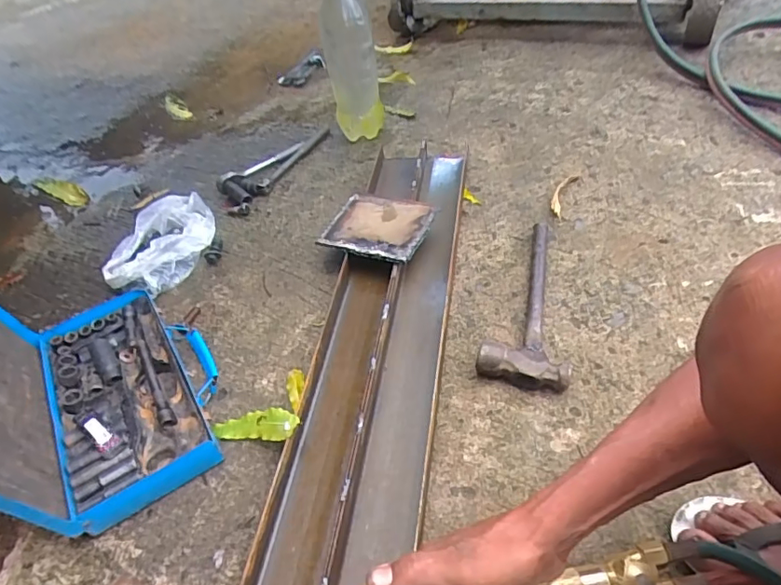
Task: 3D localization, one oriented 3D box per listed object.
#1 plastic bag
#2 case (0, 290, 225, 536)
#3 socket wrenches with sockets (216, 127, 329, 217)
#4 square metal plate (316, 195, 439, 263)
[{"bbox_3d":[-0.367,-0.089,0.838,0.141,0.059,0.215,-8,47,0],"label":"plastic bag"},{"bbox_3d":[-0.333,0.084,0.600,0.209,0.187,0.301,-30,51,-18],"label":"case"},{"bbox_3d":[-0.223,-0.237,0.978,0.084,0.035,0.279,19,52,27],"label":"socket wrenches with sockets"},{"bbox_3d":[-0.018,-0.097,0.752,0.144,0.010,0.120,15,56,22],"label":"square metal plate"}]

